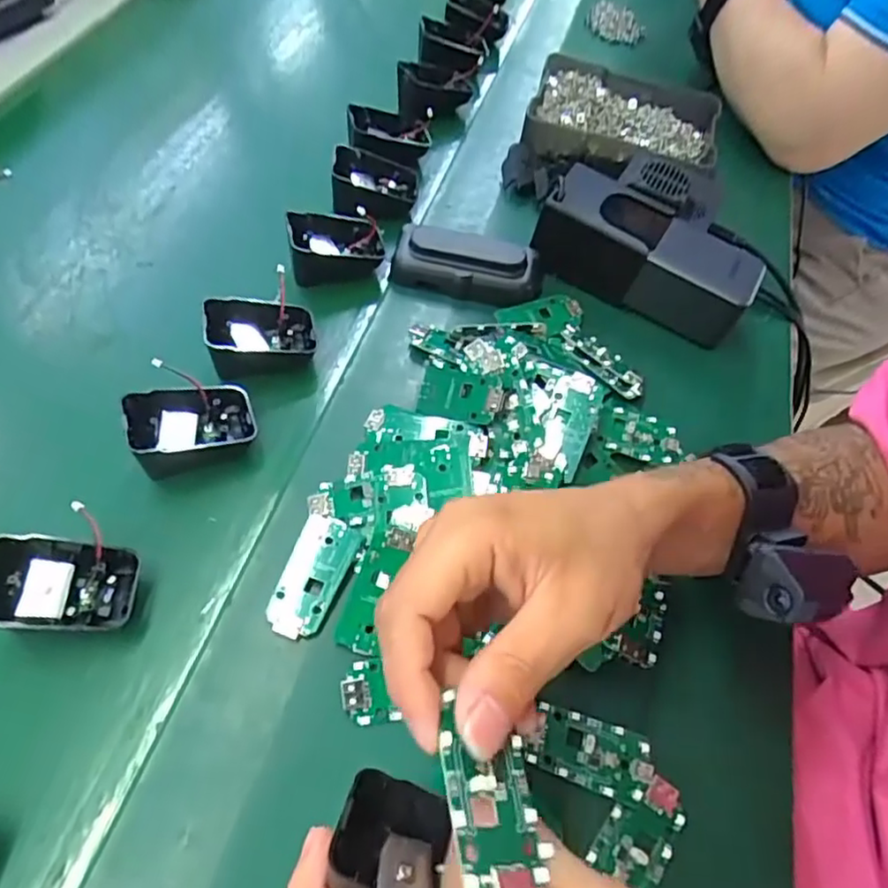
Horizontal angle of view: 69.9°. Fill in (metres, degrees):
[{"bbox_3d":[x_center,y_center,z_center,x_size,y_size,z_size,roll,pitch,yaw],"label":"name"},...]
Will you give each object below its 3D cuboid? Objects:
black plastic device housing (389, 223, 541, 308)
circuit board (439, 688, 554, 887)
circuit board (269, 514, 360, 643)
[{"bbox_3d":[0.017,-0.132,0.462,0.105,0.027,0.047,8,59,0],"label":"black plastic device housing"},{"bbox_3d":[0.015,0.108,0.194,0.031,0.005,0.060,16,42,-31],"label":"circuit board"},{"bbox_3d":[-0.068,0.070,0.335,0.033,0.009,0.064,18,60,6],"label":"circuit board"}]

